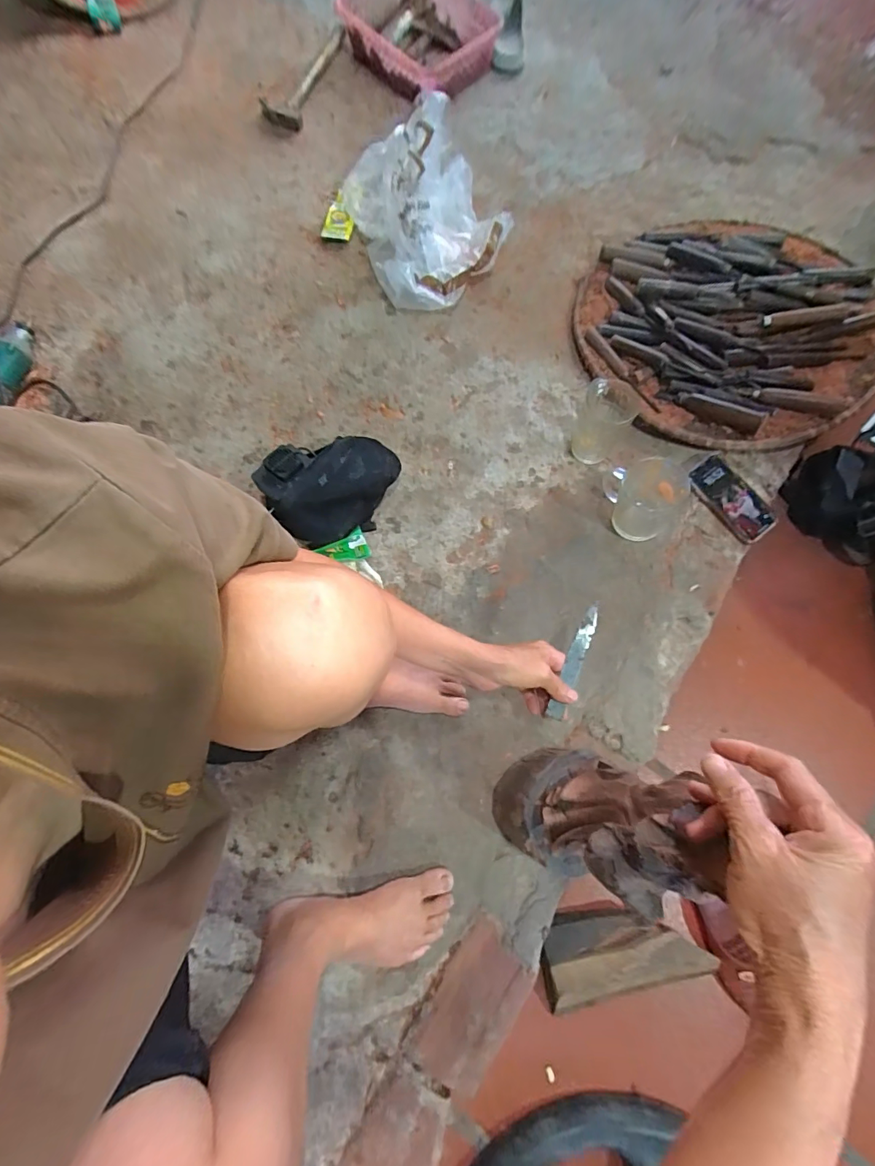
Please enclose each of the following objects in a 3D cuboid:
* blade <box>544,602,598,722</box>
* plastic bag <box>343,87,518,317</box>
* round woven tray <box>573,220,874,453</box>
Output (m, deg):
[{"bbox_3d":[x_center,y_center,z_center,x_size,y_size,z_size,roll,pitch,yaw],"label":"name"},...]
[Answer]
[{"bbox_3d":[0.161,0.090,0.526,0.020,0.009,0.143,23,78,7],"label":"blade"},{"bbox_3d":[-0.025,-0.699,0.812,0.245,0.209,0.342,-27,79,-8],"label":"plastic bag"},{"bbox_3d":[0.500,-0.445,0.775,0.465,0.088,0.468,0,74,0],"label":"round woven tray"}]

